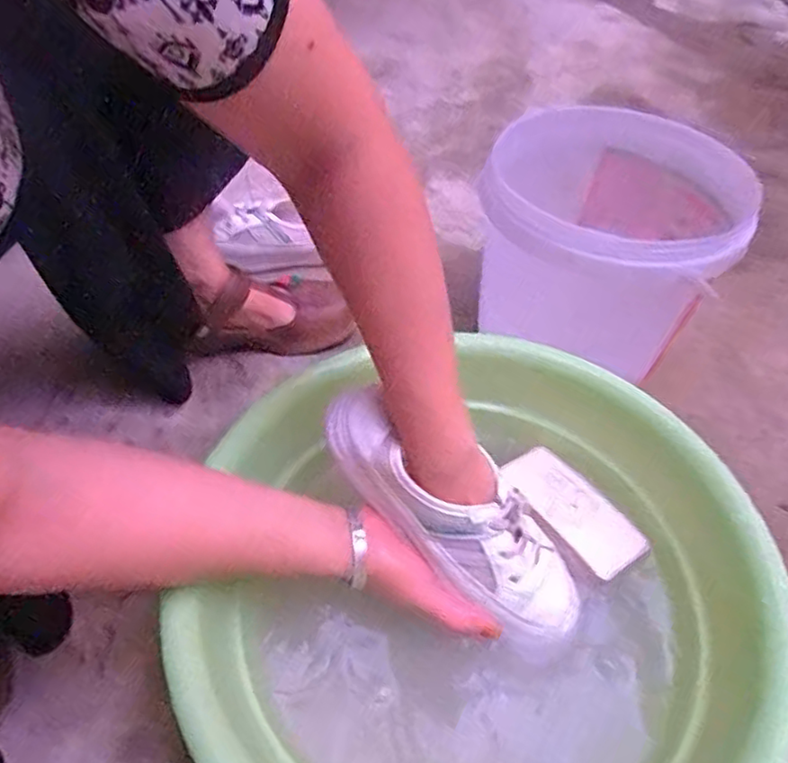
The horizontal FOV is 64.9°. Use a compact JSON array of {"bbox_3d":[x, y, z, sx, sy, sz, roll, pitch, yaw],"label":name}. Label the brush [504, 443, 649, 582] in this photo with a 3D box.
[{"bbox_3d":[0.137,0.097,0.482,0.058,0.012,0.115,-28,54,-22],"label":"brush"}]

